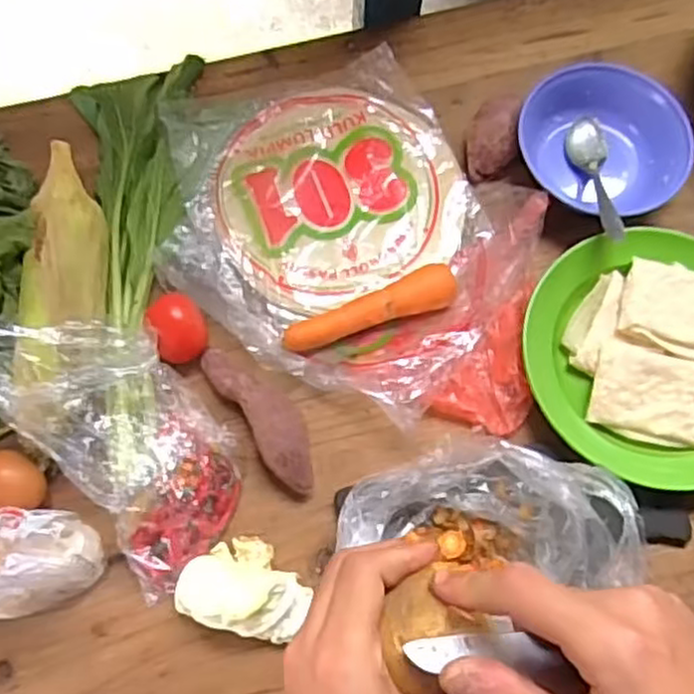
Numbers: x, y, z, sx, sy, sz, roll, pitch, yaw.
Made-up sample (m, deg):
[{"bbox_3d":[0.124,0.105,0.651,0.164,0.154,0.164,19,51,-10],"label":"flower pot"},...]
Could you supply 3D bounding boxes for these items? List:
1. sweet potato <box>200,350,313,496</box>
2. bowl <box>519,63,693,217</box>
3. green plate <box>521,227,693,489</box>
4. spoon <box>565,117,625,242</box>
[{"bbox_3d":[-0.063,0.050,0.563,0.042,0.027,0.133,-34,80,-8],"label":"sweet potato"},{"bbox_3d":[0.225,-0.176,0.659,0.144,0.054,0.131,0,77,-1],"label":"bowl"},{"bbox_3d":[0.249,0.000,0.585,0.206,0.036,0.208,0,77,-1],"label":"green plate"},{"bbox_3d":[0.220,-0.147,0.635,0.035,0.024,0.162,3,44,0],"label":"spoon"}]

